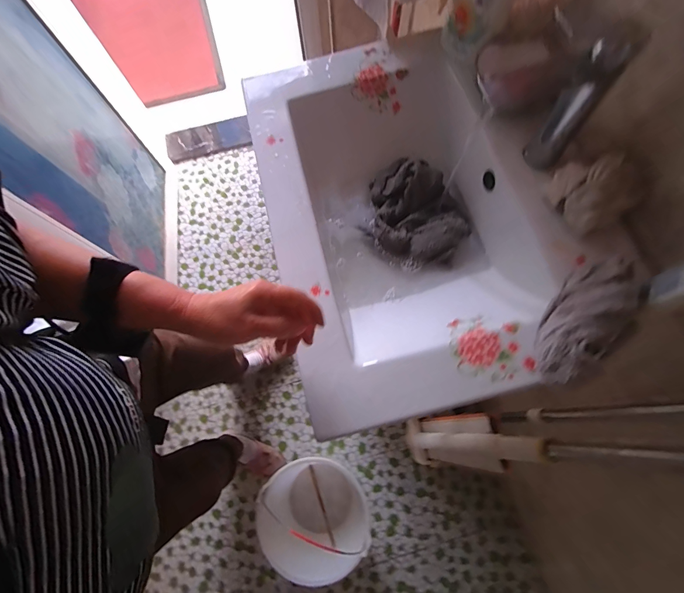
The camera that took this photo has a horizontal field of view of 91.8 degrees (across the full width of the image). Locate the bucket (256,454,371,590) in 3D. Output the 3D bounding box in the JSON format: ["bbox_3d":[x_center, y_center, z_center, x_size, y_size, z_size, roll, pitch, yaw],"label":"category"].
[{"bbox_3d":[-0.081,0.632,0.986,0.273,0.233,0.292,-1,72,2],"label":"bucket"}]

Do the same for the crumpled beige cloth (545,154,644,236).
[{"bbox_3d":[0.322,-0.134,0.414,0.084,0.056,0.090,-19,73,-4],"label":"crumpled beige cloth"}]

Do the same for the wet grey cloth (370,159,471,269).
[{"bbox_3d":[0.130,-0.146,0.561,0.148,0.049,0.185,-4,72,1],"label":"wet grey cloth"}]

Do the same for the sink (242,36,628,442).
[{"bbox_3d":[0.092,-0.129,0.525,0.396,0.129,0.579,-14,72,-2],"label":"sink"}]

